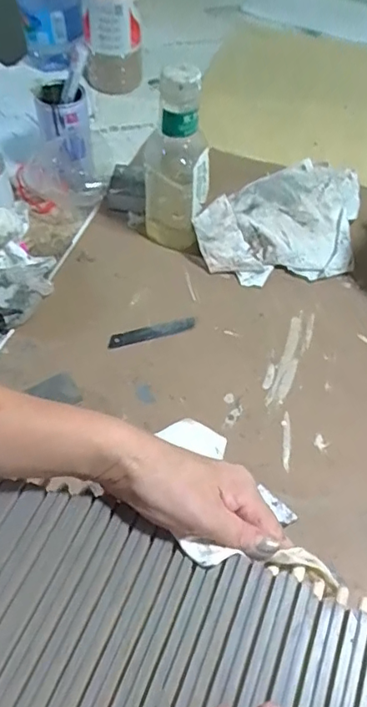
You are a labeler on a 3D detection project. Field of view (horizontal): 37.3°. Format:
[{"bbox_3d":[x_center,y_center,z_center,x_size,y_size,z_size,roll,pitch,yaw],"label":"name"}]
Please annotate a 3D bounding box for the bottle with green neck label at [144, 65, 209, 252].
[{"bbox_3d":[-0.009,-0.198,0.587,0.068,0.201,0.049,4,54,1],"label":"bottle with green neck label"}]

